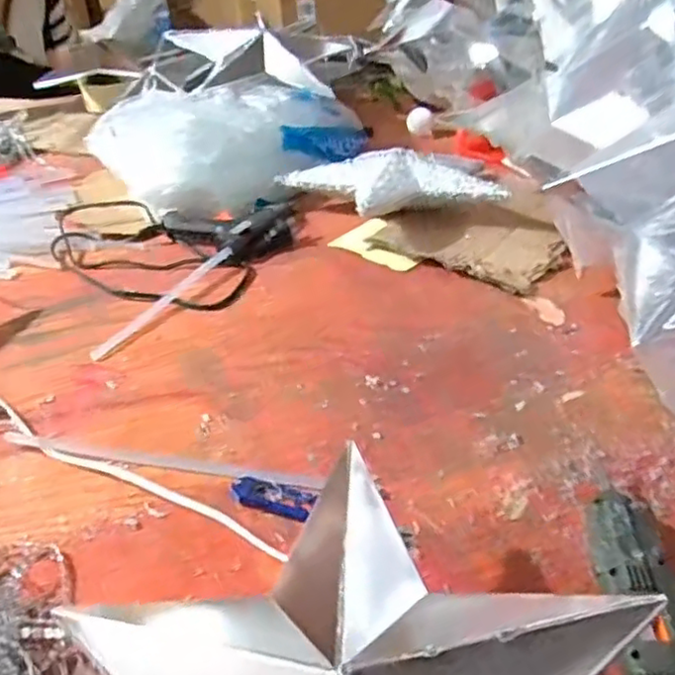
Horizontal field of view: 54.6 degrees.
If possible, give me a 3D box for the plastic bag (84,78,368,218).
[{"bbox_3d":[-0.132,-0.250,0.820,0.291,0.100,0.253,-30,45,-33],"label":"plastic bag"}]

